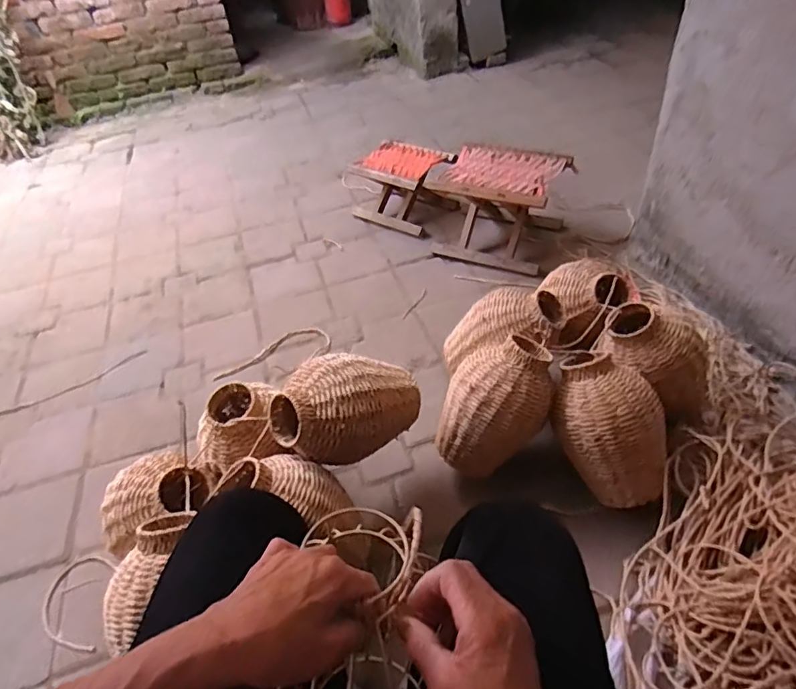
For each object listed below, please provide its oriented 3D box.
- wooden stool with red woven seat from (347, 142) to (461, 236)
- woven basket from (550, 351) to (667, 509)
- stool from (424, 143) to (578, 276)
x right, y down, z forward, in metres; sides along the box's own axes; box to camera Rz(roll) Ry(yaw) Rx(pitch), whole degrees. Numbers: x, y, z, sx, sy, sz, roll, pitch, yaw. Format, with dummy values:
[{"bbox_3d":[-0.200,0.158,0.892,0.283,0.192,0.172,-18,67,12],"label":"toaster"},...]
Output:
[{"bbox_3d":[0.015,-0.494,1.660,0.278,0.187,0.232,32,56,34],"label":"wooden stool with red woven seat"},{"bbox_3d":[0.358,0.146,0.914,0.166,0.258,0.165,-17,19,7],"label":"woven basket"},{"bbox_3d":[0.278,-0.391,1.489,0.327,0.230,0.273,19,50,25],"label":"stool"}]

